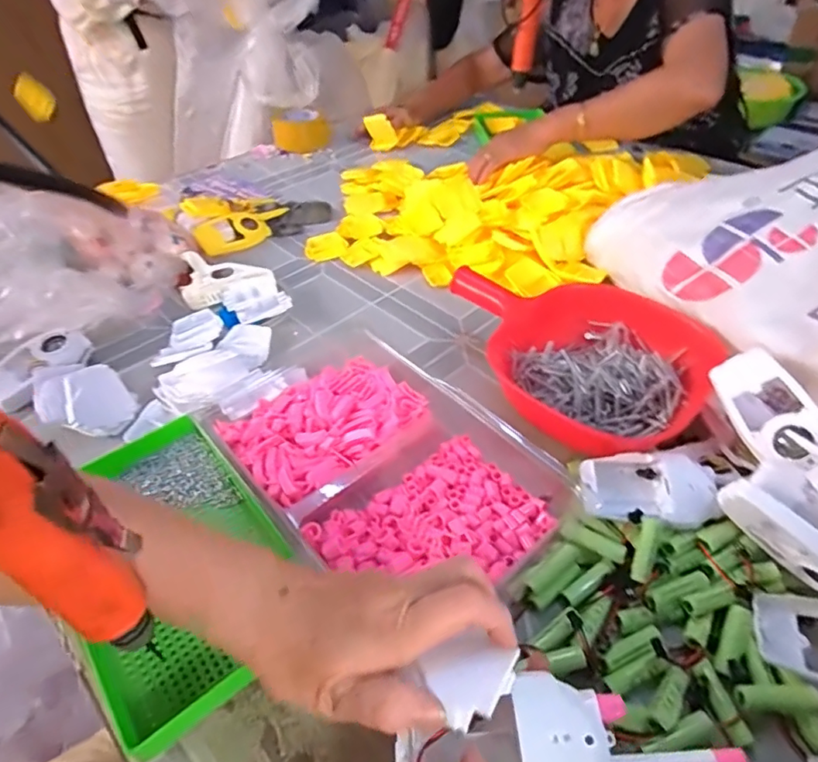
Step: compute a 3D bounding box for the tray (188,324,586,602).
[{"bbox_3d":[-0.024,0.068,0.498,0.222,0.048,0.329,-32,54,-27],"label":"tray"}]

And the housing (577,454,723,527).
[{"bbox_3d":[0.203,0.092,0.443,0.108,0.028,0.057,3,46,4],"label":"housing"}]

